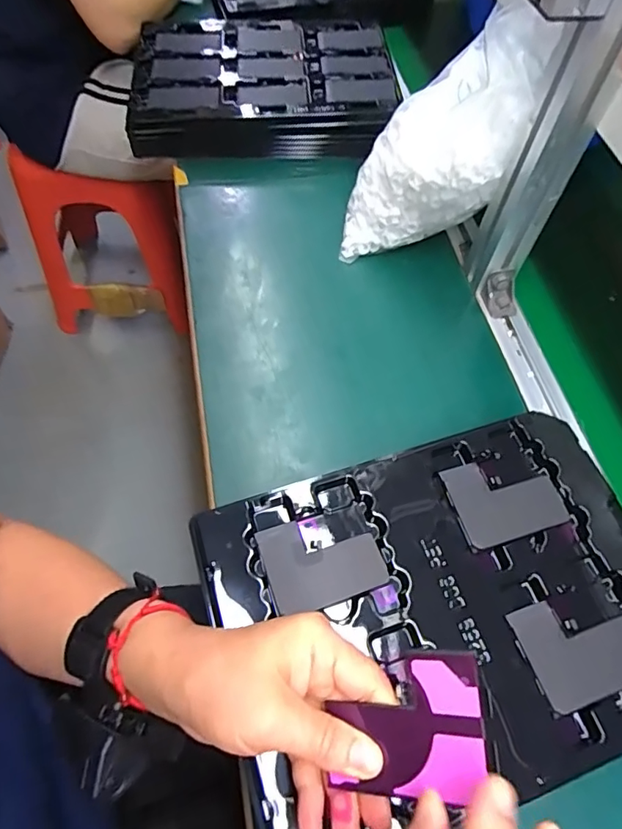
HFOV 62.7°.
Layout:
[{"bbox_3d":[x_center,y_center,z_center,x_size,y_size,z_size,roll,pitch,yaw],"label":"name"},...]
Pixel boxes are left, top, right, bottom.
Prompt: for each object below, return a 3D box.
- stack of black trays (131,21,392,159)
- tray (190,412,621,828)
[{"bbox_3d":[-0.062,-0.425,0.662,0.314,0.066,0.219,-3,61,-6],"label":"stack of black trays"},{"bbox_3d":[0.087,0.120,0.325,0.285,0.021,0.209,-15,63,-12],"label":"tray"}]

